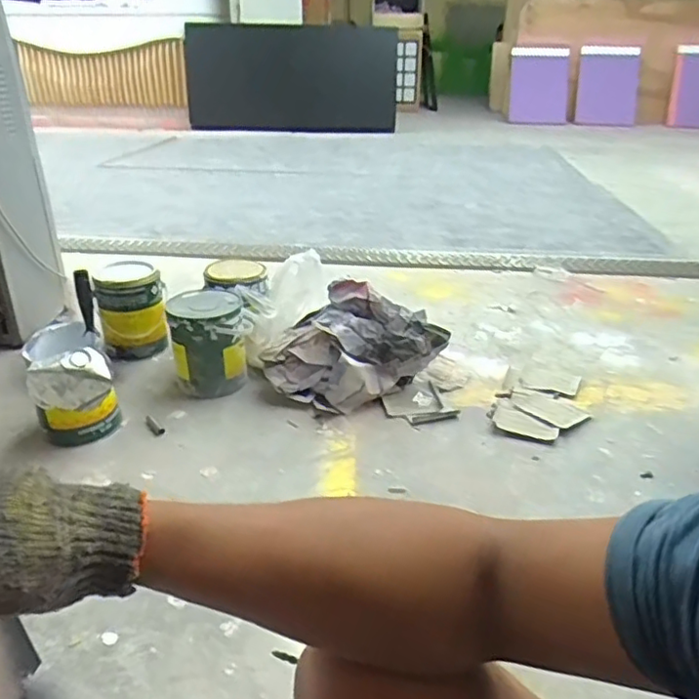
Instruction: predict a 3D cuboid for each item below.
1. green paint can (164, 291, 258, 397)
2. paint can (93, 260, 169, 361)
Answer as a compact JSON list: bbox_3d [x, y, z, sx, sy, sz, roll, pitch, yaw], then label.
[{"bbox_3d":[-0.316,-0.016,1.401,0.169,0.212,0.154,1,26,-1],"label":"green paint can"},{"bbox_3d":[-0.553,-0.100,1.546,0.154,0.199,0.166,-8,28,-17],"label":"paint can"}]

